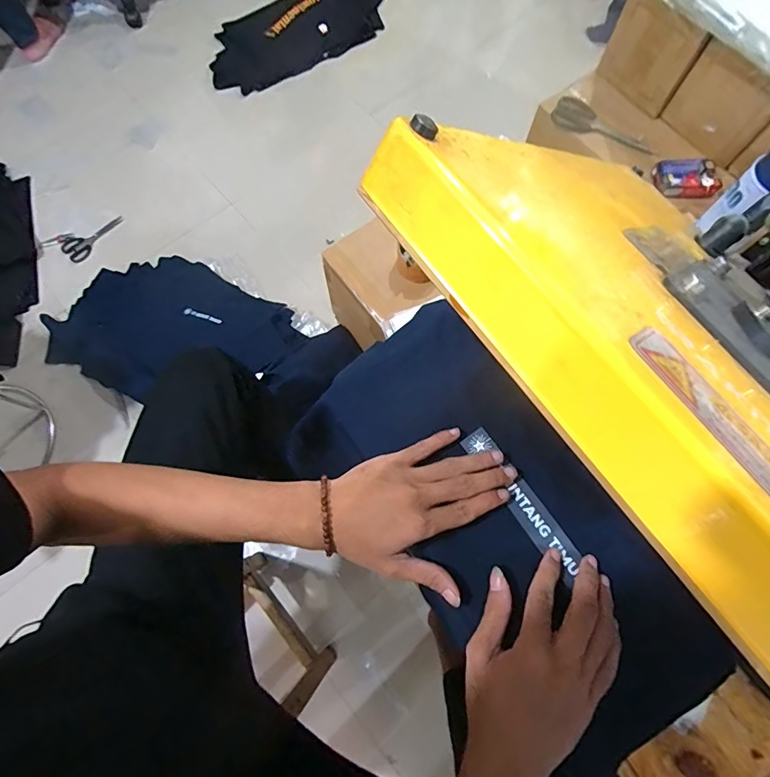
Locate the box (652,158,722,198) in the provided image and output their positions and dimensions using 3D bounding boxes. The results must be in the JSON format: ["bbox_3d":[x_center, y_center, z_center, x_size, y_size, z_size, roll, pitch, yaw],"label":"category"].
[{"bbox_3d":[0.508,-0.351,0.743,0.099,0.027,0.064,-4,71,-2],"label":"box"}]

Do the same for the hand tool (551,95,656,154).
[{"bbox_3d":[0.391,-0.465,0.802,0.184,0.015,0.087,33,75,0],"label":"hand tool"}]

